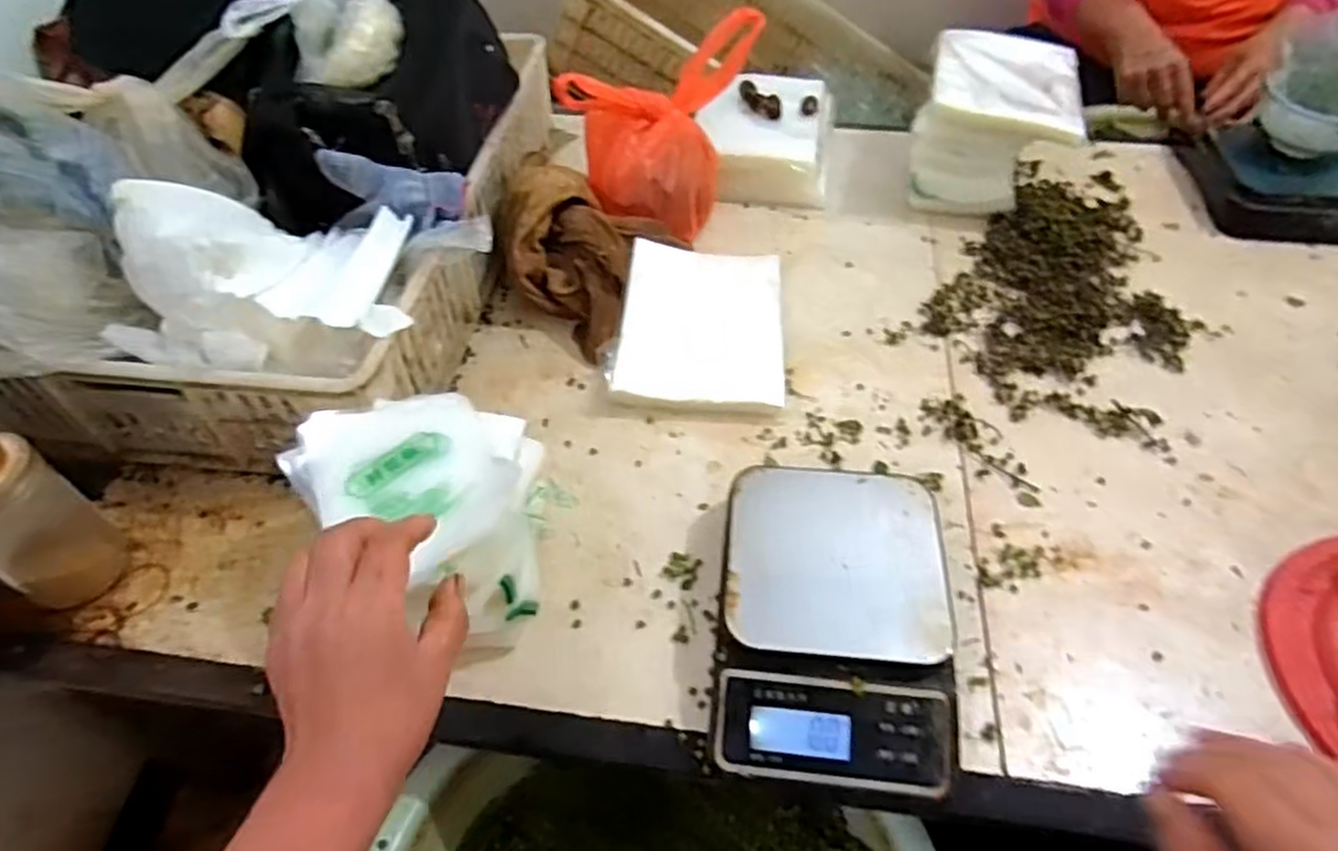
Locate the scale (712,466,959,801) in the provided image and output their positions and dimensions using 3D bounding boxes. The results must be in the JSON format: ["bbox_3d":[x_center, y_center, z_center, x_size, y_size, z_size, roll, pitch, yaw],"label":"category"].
[{"bbox_3d":[0.111,0.128,0.499,0.155,0.051,0.211,4,50,4],"label":"scale"}]

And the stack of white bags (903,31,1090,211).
[{"bbox_3d":[0.367,-0.347,0.851,0.152,0.119,0.199,13,51,11],"label":"stack of white bags"}]

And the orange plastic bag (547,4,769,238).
[{"bbox_3d":[-0.012,-0.323,0.802,0.155,0.174,0.182,23,54,19],"label":"orange plastic bag"}]

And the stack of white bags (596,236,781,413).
[{"bbox_3d":[0.029,-0.095,0.708,0.156,0.034,0.191,2,50,3],"label":"stack of white bags"}]

